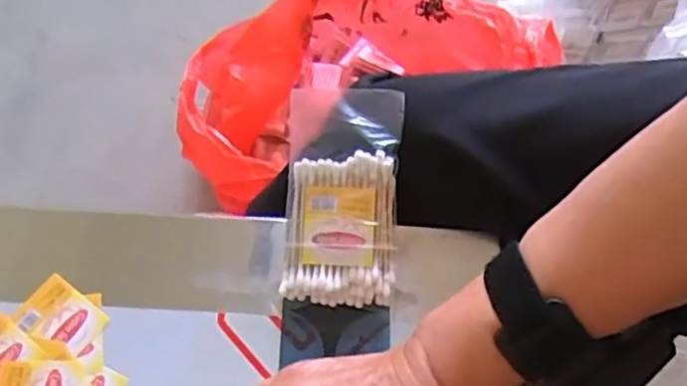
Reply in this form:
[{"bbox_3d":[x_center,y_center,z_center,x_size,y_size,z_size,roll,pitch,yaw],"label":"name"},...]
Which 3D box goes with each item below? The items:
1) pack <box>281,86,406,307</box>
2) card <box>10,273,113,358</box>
[{"bbox_3d":[-0.001,0.000,0.379,0.063,0.011,0.121,4,81,6],"label":"pack"},{"bbox_3d":[-0.155,0.069,0.367,0.043,0.004,0.032,34,69,12],"label":"card"}]

